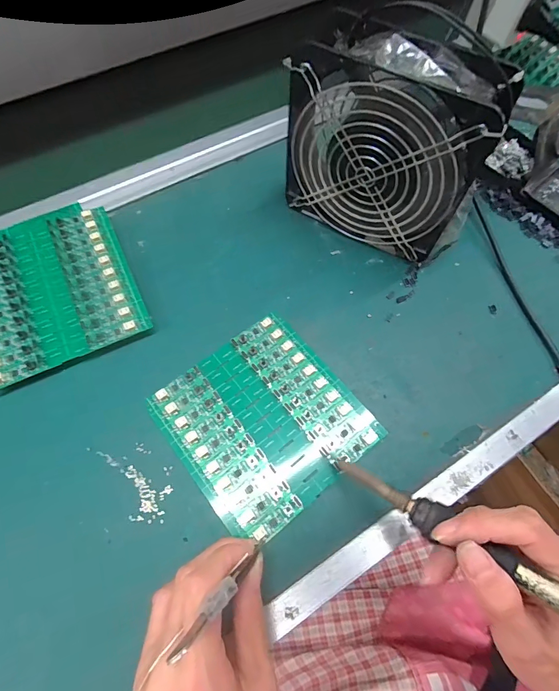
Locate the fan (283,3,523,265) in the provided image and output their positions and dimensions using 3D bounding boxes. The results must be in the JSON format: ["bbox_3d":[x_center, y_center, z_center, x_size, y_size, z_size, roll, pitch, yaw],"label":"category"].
[{"bbox_3d":[0.086,-0.158,0.309,0.156,0.154,0.058,30,69,11],"label":"fan"}]

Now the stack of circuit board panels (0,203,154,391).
[{"bbox_3d":[-0.206,-0.046,0.325,0.150,0.021,0.147,-26,70,-12],"label":"stack of circuit board panels"}]

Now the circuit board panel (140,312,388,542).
[{"bbox_3d":[-0.012,0.056,0.294,0.131,0.005,0.135,-36,72,-15],"label":"circuit board panel"}]

